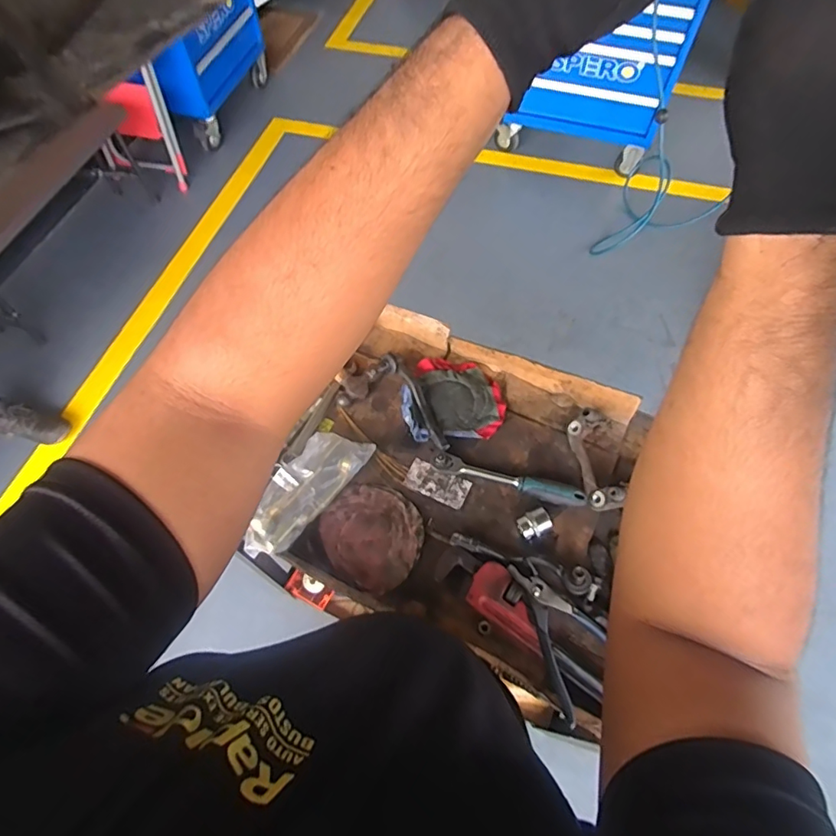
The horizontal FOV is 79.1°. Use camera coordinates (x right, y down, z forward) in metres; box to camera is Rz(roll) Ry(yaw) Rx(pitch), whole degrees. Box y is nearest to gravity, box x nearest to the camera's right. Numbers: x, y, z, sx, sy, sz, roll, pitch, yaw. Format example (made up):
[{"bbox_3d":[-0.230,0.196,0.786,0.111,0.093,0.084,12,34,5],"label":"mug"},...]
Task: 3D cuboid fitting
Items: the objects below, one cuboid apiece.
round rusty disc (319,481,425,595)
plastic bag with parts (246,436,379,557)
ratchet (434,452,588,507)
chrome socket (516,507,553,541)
[{"bbox_3d":[-0.066,0.169,0.747,0.149,0.018,0.141,0,61,1],"label":"round rusty disc"},{"bbox_3d":[-0.168,0.107,0.754,0.085,0.051,0.228,32,66,17],"label":"plastic bag with parts"},{"bbox_3d":[0.138,0.095,0.776,0.227,0.028,0.031,15,62,9],"label":"ratchet"},{"bbox_3d":[0.168,0.157,0.741,0.047,0.031,0.036,-25,63,-12],"label":"chrome socket"}]

